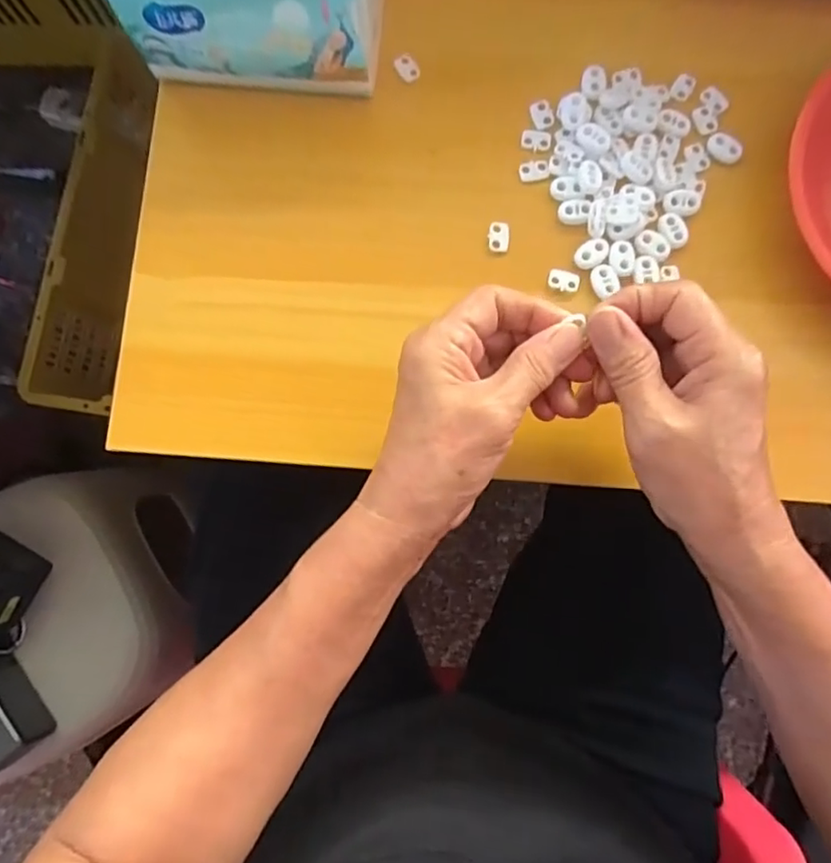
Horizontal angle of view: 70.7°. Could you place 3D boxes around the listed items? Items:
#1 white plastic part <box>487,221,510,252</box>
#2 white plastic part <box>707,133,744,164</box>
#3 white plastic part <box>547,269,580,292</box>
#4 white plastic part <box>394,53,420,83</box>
[{"bbox_3d":[0.052,-0.122,0.365,0.013,0.005,0.019,6,83,1],"label":"white plastic part"},{"bbox_3d":[0.196,-0.180,0.370,0.022,0.007,0.013,41,85,5],"label":"white plastic part"},{"bbox_3d":[0.091,-0.093,0.359,0.019,0.004,0.012,15,83,2],"label":"white plastic part"},{"bbox_3d":[-0.005,-0.238,0.383,0.014,0.004,0.019,-38,84,-4],"label":"white plastic part"}]

